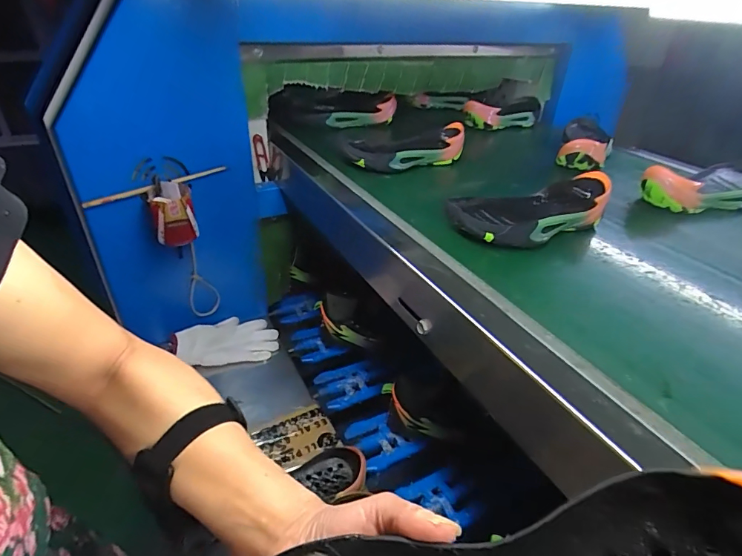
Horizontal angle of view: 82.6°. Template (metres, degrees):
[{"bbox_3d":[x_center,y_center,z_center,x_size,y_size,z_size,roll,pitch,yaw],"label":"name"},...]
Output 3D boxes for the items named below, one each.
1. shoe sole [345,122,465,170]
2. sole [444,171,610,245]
[{"bbox_3d":[0.061,-0.232,0.739,0.224,0.054,0.092,-11,34,-19],"label":"shoe sole"},{"bbox_3d":[0.209,-0.091,0.556,0.222,0.059,0.101,-15,35,-25],"label":"sole"}]

